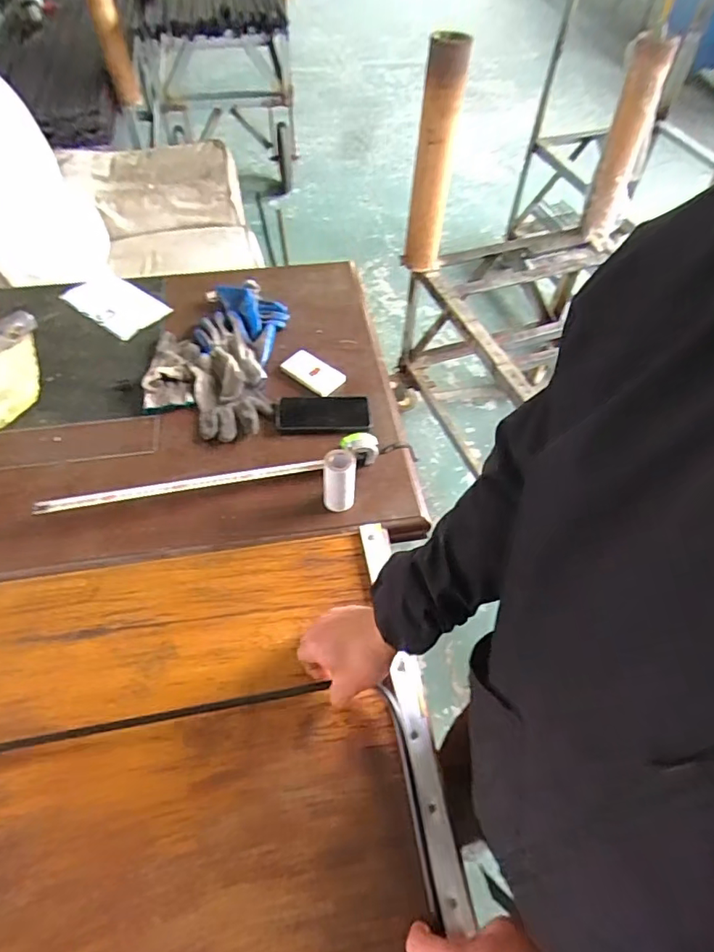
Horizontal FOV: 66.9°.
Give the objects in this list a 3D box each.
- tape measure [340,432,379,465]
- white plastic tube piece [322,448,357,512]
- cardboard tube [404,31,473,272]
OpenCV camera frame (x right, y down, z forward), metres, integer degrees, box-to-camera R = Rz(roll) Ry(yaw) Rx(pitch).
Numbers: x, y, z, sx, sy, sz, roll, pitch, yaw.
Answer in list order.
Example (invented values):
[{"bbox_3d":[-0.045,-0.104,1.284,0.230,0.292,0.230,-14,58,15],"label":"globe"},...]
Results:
[{"bbox_3d":[0.004,-0.038,0.833,0.055,0.059,0.027,-10,54,-9],"label":"tape measure"},{"bbox_3d":[-0.026,0.009,0.774,0.045,0.098,0.037,-3,54,-3],"label":"white plastic tube piece"},{"bbox_3d":[0.186,-0.751,1.310,0.092,0.503,0.098,8,54,4],"label":"cardboard tube"}]

